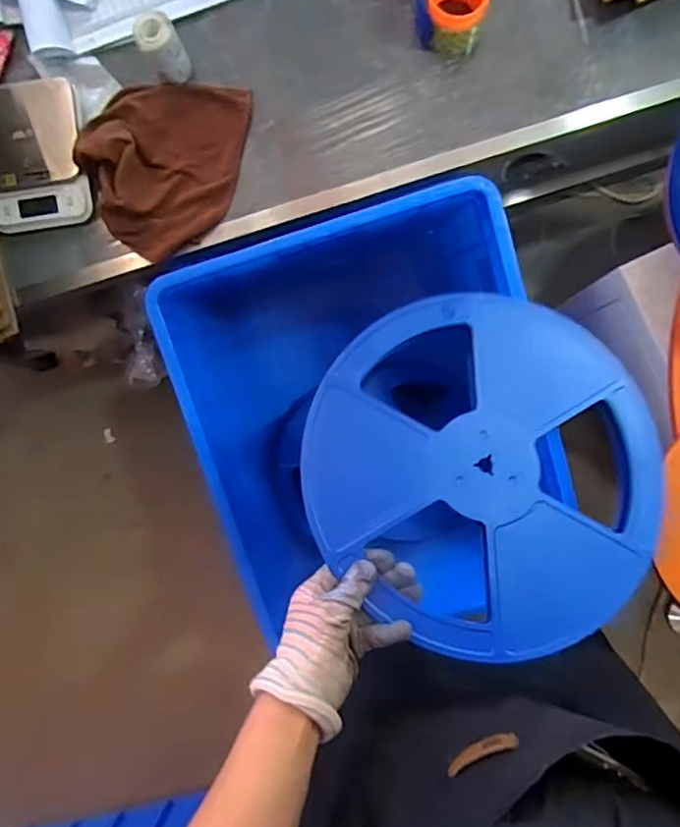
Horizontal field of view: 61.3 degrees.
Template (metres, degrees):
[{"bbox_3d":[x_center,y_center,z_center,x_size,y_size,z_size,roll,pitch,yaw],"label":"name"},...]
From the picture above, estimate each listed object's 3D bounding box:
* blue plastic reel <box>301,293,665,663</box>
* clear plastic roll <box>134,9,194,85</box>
[{"bbox_3d":[0.130,0.047,0.512,0.313,0.015,0.310,0,79,-2],"label":"blue plastic reel"},{"bbox_3d":[-0.235,-0.485,0.764,0.053,0.085,0.046,-31,88,2],"label":"clear plastic roll"}]

